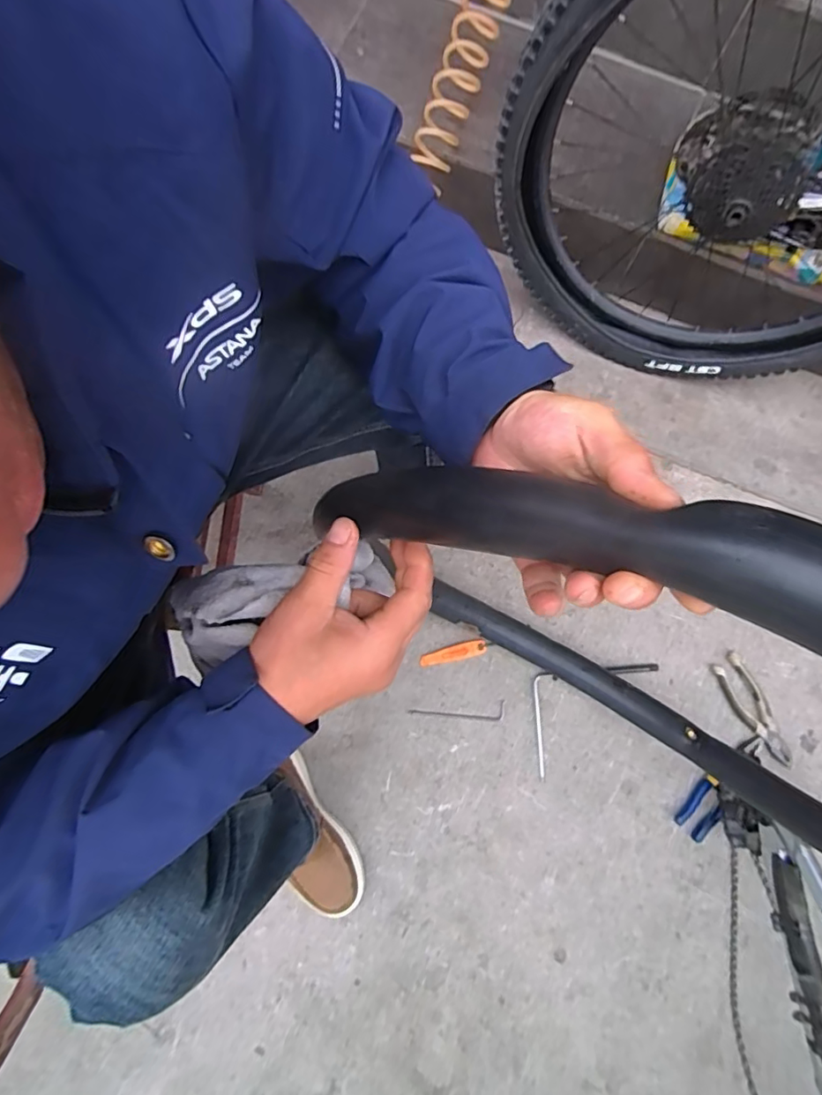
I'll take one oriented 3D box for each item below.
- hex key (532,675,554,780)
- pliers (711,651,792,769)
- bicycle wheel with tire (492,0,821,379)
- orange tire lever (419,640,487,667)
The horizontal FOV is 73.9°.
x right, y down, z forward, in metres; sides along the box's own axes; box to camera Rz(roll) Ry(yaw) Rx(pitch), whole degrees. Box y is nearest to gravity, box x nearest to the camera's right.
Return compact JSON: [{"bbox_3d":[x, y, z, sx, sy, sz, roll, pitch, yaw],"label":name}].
[{"bbox_3d":[0.212,0.293,0.904,0.030,0.012,0.166,7,80,0],"label":"hex key"},{"bbox_3d":[0.573,0.274,0.909,0.056,0.020,0.191,-26,82,-5],"label":"pliers"},{"bbox_3d":[0.435,-0.469,0.736,0.649,0.651,0.097,22,79,2],"label":"bicycle wheel with tire"},{"bbox_3d":[0.070,0.177,0.911,0.112,0.017,0.023,-13,81,-3],"label":"orange tire lever"}]

